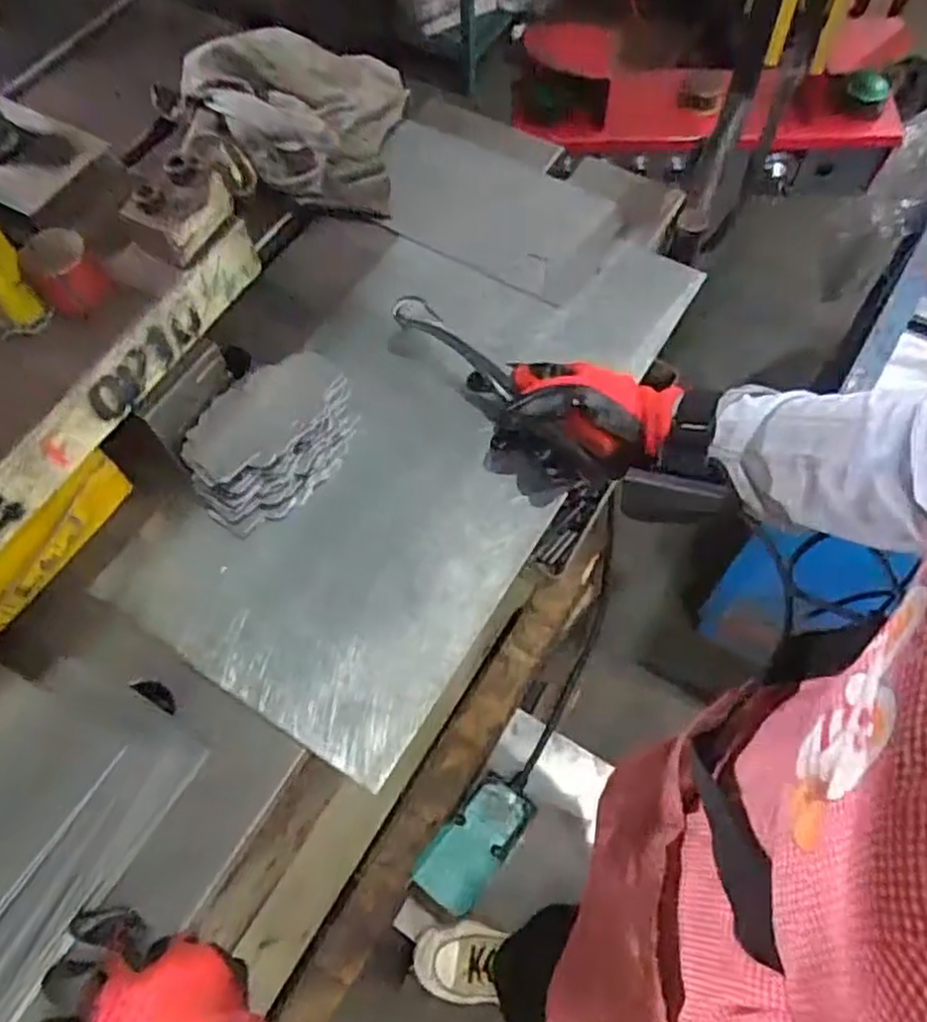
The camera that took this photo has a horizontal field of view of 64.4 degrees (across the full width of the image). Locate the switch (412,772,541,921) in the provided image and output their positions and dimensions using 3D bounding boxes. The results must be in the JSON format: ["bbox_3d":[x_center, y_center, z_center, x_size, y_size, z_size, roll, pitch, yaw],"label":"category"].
[{"bbox_3d":[0.021,0.502,1.123,0.102,0.114,0.201,34,70,18],"label":"switch"}]

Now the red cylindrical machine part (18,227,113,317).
[{"bbox_3d":[-0.250,-0.151,0.459,0.042,0.040,0.045,-1,64,3],"label":"red cylindrical machine part"}]

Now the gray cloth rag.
[{"bbox_3d":[-0.160,-0.385,0.702,0.222,0.060,0.184,15,66,11],"label":"gray cloth rag"}]

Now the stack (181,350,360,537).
[{"bbox_3d":[-0.142,-0.055,0.558,0.143,0.056,0.091,-36,67,-13],"label":"stack"}]

